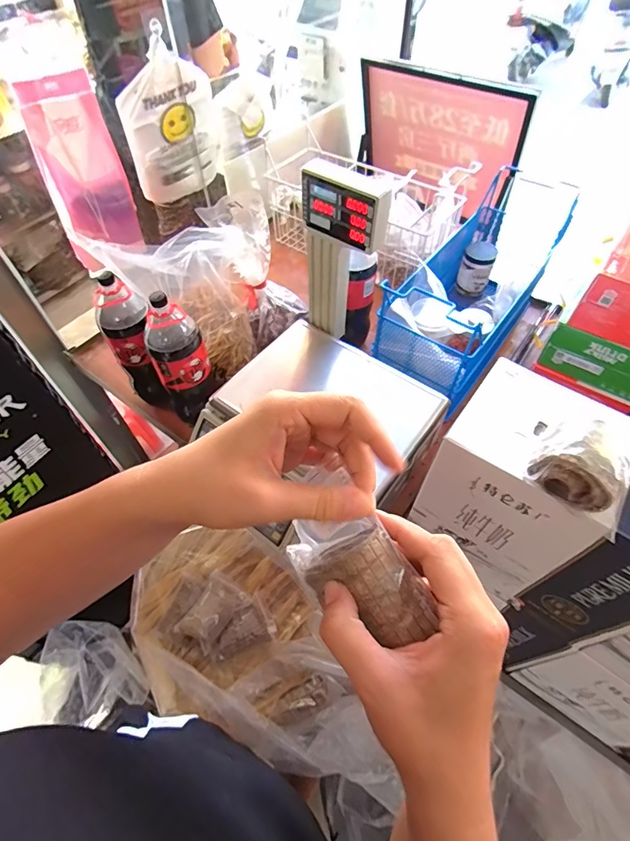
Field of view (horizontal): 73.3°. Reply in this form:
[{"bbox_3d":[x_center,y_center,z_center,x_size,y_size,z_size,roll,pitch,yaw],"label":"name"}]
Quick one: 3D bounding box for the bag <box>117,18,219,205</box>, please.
[{"bbox_3d":[-0.328,-0.695,0.989,0.079,0.299,0.227,25,59,18],"label":"bag"}]

